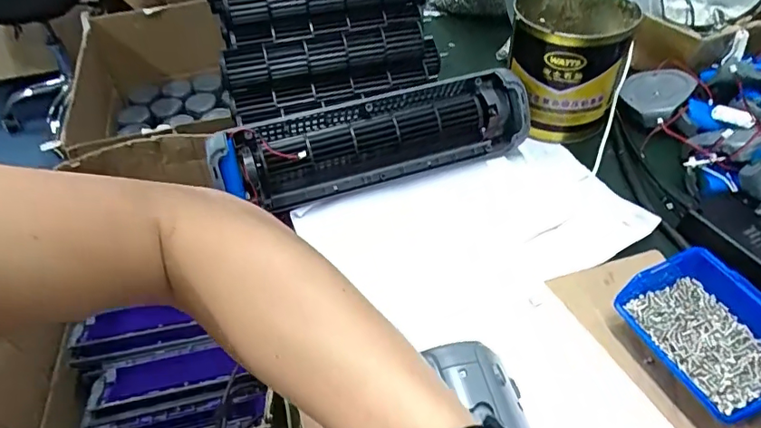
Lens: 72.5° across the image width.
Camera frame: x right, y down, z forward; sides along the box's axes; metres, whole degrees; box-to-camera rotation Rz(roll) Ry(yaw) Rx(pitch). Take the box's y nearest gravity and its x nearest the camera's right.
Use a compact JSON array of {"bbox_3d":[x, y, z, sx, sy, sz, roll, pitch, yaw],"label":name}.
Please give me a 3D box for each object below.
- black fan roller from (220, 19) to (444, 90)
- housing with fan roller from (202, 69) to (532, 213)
[{"bbox_3d":[-0.059,-0.183,0.570,0.224,0.048,0.048,-19,49,-13],"label":"black fan roller"},{"bbox_3d":[-0.008,-0.075,0.512,0.304,0.068,0.073,-15,48,-12],"label":"housing with fan roller"}]

